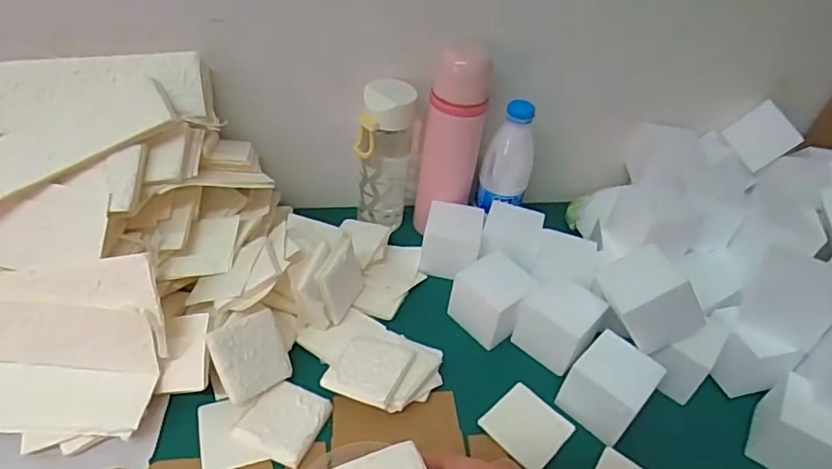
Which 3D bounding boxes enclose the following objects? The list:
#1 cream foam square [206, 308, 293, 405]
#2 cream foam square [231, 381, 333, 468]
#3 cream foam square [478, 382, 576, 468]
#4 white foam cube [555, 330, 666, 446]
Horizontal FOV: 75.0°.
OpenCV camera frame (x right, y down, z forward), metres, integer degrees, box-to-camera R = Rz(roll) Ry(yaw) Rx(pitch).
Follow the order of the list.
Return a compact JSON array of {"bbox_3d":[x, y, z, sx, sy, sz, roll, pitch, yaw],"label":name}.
[{"bbox_3d":[-0.150,0.111,0.502,0.068,0.010,0.069,-19,91,-48],"label":"cream foam square"},{"bbox_3d":[-0.118,0.167,0.487,0.064,0.013,0.067,21,44,14],"label":"cream foam square"},{"bbox_3d":[0.106,0.180,0.514,0.067,0.008,0.068,-31,55,-35],"label":"cream foam square"},{"bbox_3d":[0.186,0.145,0.521,0.065,0.060,0.067,36,49,27],"label":"white foam cube"}]

